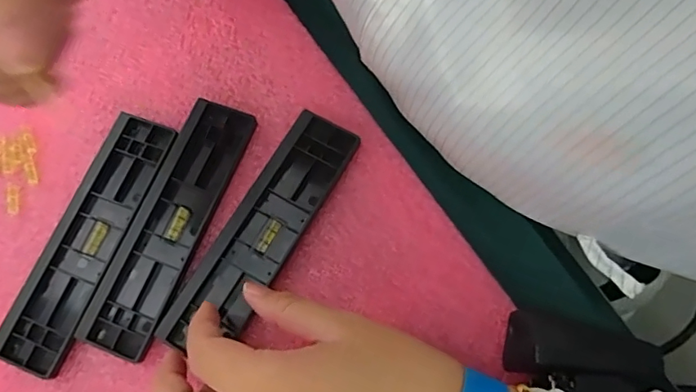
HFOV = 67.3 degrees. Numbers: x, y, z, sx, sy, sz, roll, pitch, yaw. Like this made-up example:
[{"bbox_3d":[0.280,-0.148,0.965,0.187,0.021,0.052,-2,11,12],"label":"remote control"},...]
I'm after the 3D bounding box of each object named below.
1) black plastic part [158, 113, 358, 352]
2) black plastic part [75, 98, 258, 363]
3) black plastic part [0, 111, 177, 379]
[{"bbox_3d":[-0.051,0.021,0.308,0.043,0.008,0.156,33,78,12],"label":"black plastic part"},{"bbox_3d":[-0.106,0.016,0.315,0.041,0.008,0.157,19,74,9],"label":"black plastic part"},{"bbox_3d":[-0.156,0.025,0.316,0.045,0.008,0.158,19,74,9],"label":"black plastic part"}]

